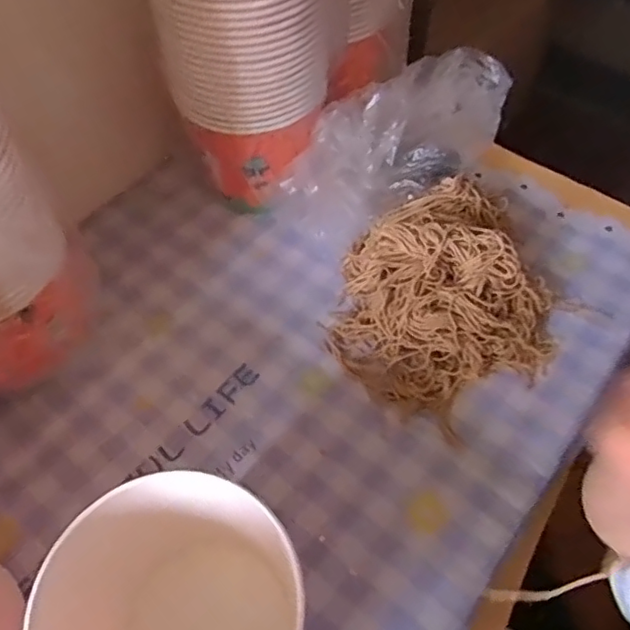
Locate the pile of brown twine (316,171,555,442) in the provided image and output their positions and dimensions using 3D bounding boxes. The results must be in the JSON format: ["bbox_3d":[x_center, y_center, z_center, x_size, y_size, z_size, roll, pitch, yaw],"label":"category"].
[{"bbox_3d":[0.135,-0.028,0.594,0.243,0.078,0.214,-34,63,-20],"label":"pile of brown twine"}]

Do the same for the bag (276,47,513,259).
[{"bbox_3d":[0.098,-0.195,0.675,0.337,0.121,0.117,-39,65,-23],"label":"bag"}]

